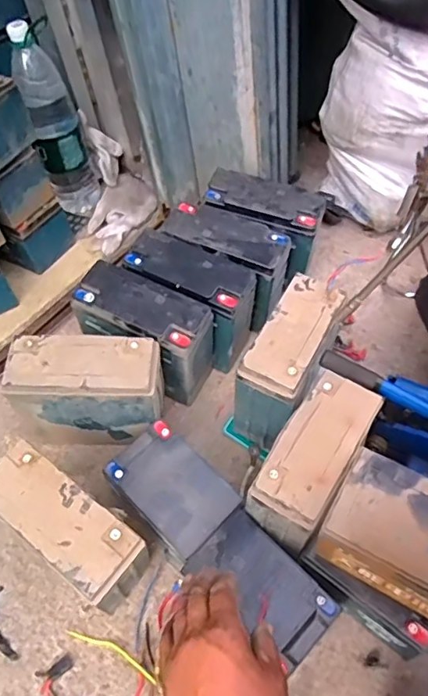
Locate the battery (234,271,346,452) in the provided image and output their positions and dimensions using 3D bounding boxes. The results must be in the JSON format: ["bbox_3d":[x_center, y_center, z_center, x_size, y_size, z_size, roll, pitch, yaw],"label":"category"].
[{"bbox_3d":[0.099,0.019,0.703,0.087,0.151,0.190,22,61,16],"label":"battery"}]

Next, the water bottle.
[{"bbox_3d":[-0.270,-0.374,0.929,0.093,0.317,0.097,-17,56,-8],"label":"water bottle"}]

